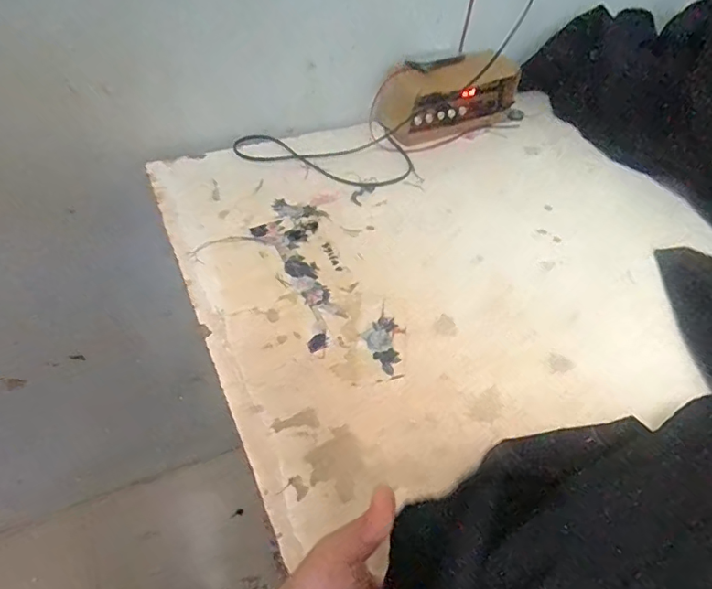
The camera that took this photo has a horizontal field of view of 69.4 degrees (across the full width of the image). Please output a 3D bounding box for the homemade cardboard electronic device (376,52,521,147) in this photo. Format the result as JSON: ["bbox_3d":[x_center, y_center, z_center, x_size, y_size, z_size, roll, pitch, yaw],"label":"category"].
[{"bbox_3d":[0.129,-0.272,0.707,0.204,0.094,0.057,-23,52,-21],"label":"homemade cardboard electronic device"}]

